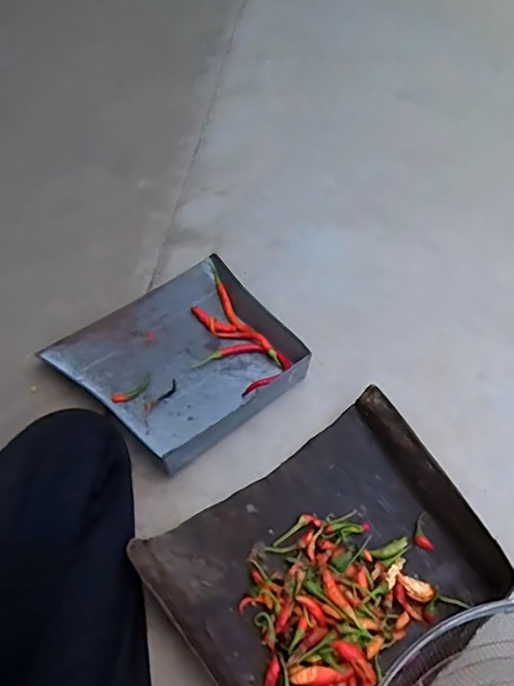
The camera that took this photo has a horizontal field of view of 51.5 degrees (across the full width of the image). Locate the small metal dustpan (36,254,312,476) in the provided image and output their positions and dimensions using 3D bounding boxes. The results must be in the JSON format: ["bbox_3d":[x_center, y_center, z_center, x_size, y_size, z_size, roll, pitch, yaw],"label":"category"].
[{"bbox_3d":[-0.102,0.015,0.764,0.292,0.040,0.278,-39,61,-25],"label":"small metal dustpan"}]

